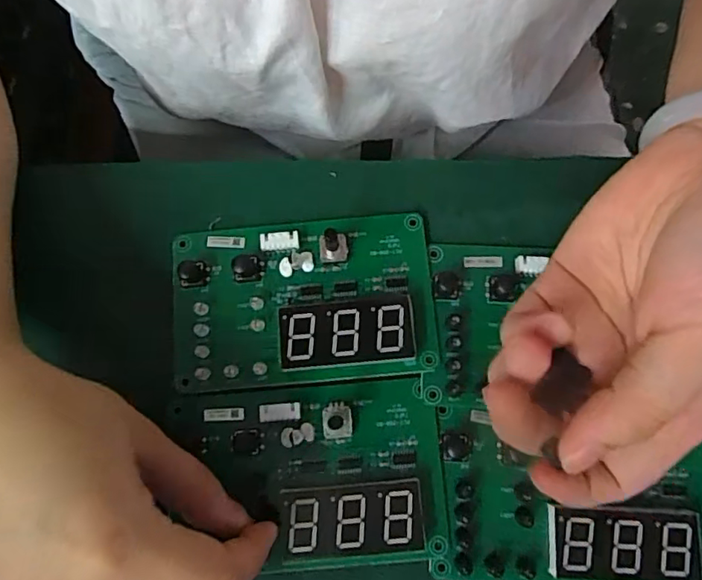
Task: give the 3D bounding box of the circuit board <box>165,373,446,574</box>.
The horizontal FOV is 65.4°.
[{"bbox_3d":[-0.020,0.079,0.239,0.115,0.011,0.075,-3,80,0],"label":"circuit board"}]

